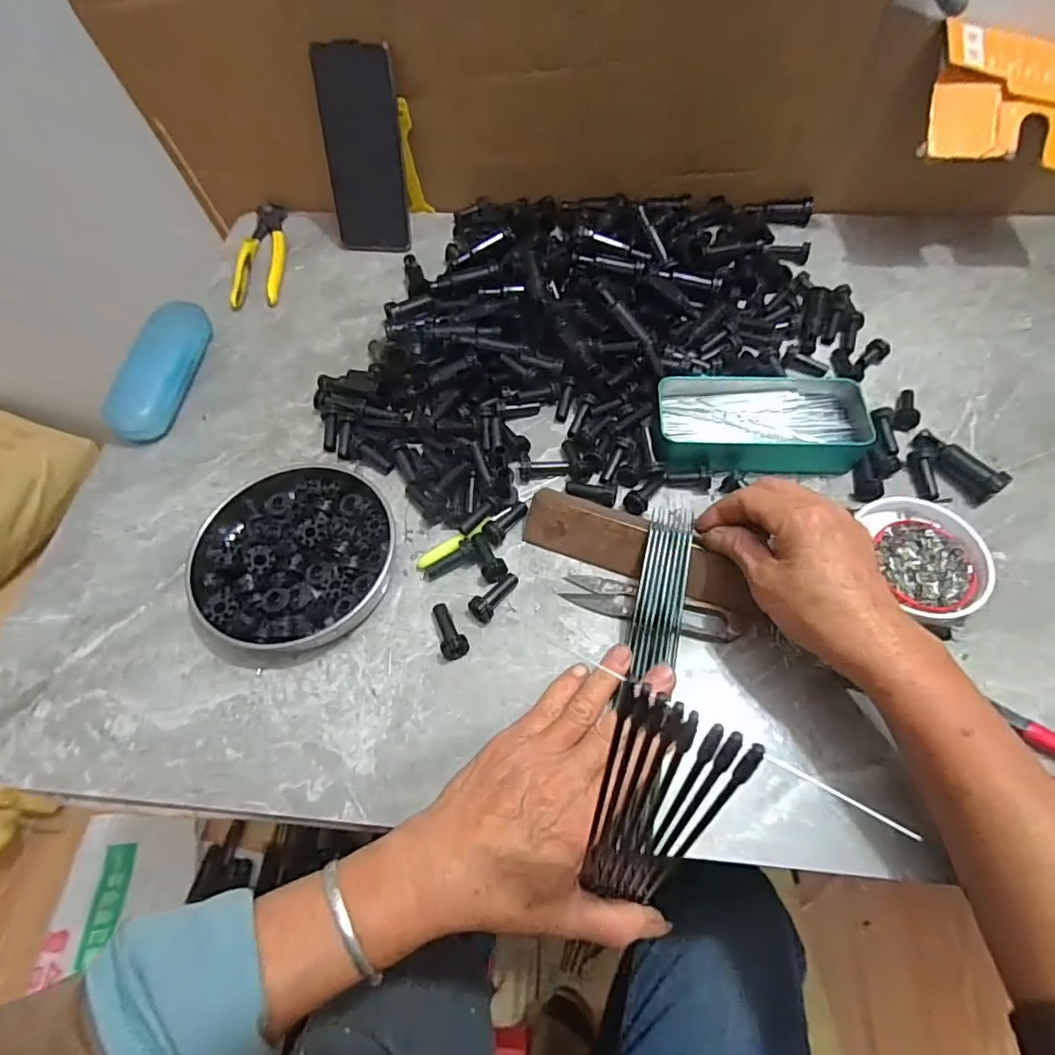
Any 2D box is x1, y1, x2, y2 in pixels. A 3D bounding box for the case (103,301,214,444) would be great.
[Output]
[{"bbox_3d":[-0.322,-0.142,0.485,0.049,0.038,0.148,0,61,3],"label":"case"}]

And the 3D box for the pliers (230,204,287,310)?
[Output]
[{"bbox_3d":[-0.278,-0.288,0.582,0.044,0.017,0.159,-6,61,0],"label":"pliers"}]

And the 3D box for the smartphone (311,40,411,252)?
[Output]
[{"bbox_3d":[-0.156,-0.356,0.530,0.072,0.163,0.009,3,41,3],"label":"smartphone"}]

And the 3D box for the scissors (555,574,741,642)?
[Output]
[{"bbox_3d":[0.081,0.052,0.372,0.115,0.010,0.026,13,62,10],"label":"scissors"}]

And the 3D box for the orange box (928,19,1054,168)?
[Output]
[{"bbox_3d":[0.420,-0.357,0.460,0.159,0.016,0.113,7,87,-3],"label":"orange box"}]

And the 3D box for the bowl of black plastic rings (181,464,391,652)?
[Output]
[{"bbox_3d":[-0.167,0.016,0.391,0.138,0.030,0.134,-1,61,2],"label":"bowl of black plastic rings"}]

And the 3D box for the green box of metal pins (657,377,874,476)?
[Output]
[{"bbox_3d":[0.176,-0.081,0.427,0.152,0.028,0.078,-3,61,2],"label":"green box of metal pins"}]

